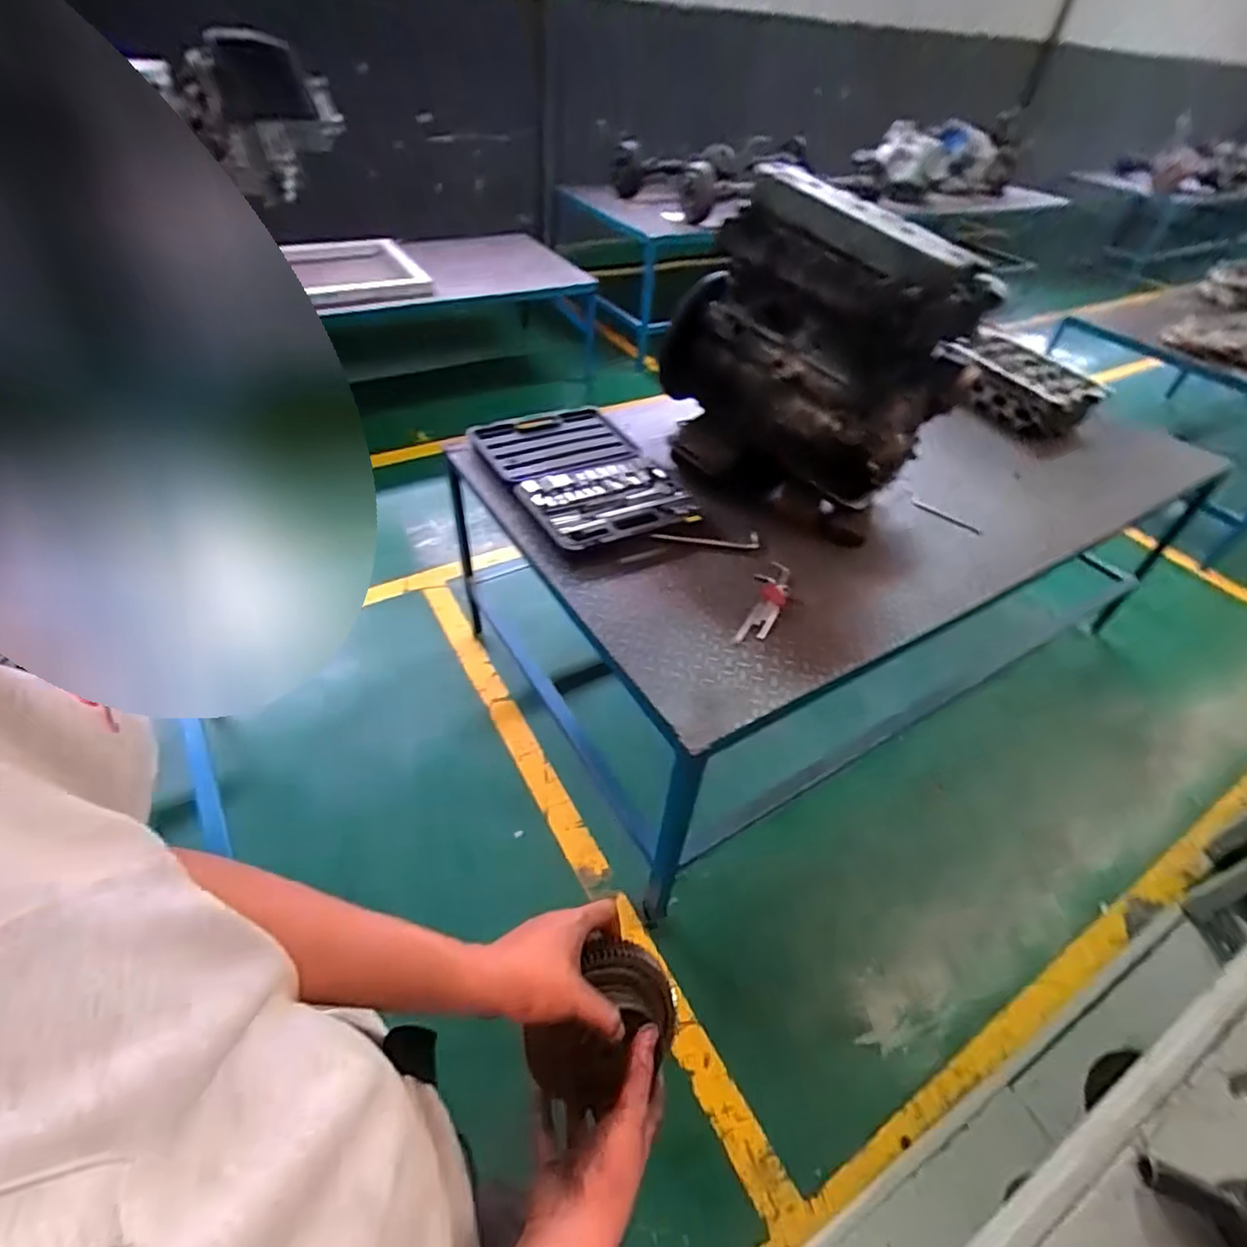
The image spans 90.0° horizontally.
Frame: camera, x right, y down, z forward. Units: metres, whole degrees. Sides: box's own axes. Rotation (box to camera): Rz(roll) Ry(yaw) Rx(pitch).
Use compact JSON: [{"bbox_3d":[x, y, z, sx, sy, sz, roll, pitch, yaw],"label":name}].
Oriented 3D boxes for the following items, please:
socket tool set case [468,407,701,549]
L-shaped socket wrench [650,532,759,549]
[{"bbox_3d":[-0.098,-0.366,1.475,0.373,0.051,0.545,-19,48,-23],"label":"socket tool set case"},{"bbox_3d":[0.178,-0.180,1.344,0.235,0.011,0.033,0,43,-4],"label":"L-shaped socket wrench"}]

